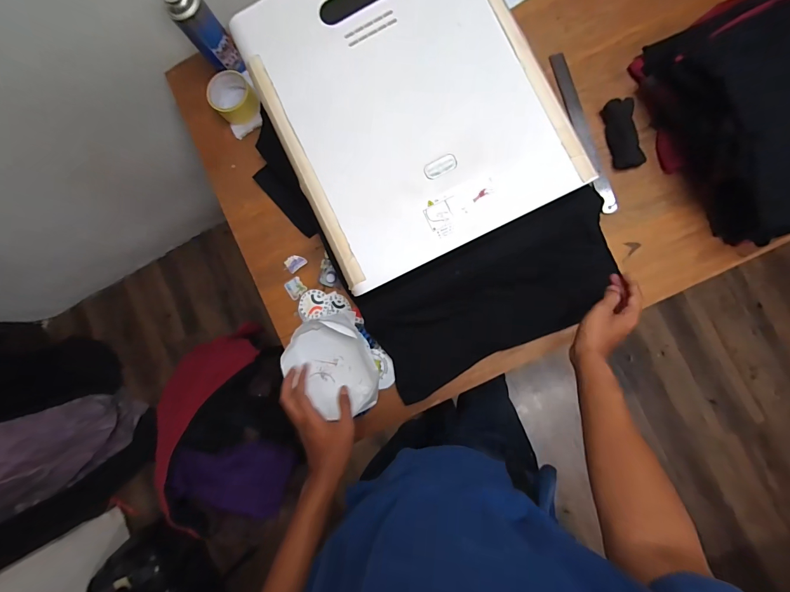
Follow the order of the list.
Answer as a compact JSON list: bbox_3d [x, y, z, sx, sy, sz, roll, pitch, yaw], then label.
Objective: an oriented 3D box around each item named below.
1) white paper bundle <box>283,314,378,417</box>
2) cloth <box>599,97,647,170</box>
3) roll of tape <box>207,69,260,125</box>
[{"bbox_3d":[-0.123,0.139,0.676,0.165,0.059,0.185,-21,84,5],"label":"white paper bundle"},{"bbox_3d":[0.421,-0.300,0.651,0.047,0.023,0.125,-10,85,6],"label":"cloth"},{"bbox_3d":[-0.339,-0.415,0.739,0.085,0.041,0.096,-37,83,3],"label":"roll of tape"}]

